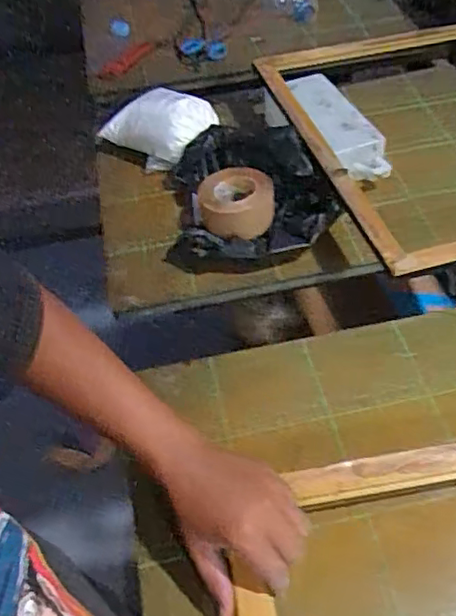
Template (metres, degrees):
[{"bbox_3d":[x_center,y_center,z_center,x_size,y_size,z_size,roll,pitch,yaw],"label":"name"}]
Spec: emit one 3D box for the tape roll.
[{"bbox_3d":[0.010,-0.134,0.765,0.092,0.045,0.091,-2,50,3],"label":"tape roll"}]

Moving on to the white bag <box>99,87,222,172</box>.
[{"bbox_3d":[-0.097,-0.260,0.863,0.128,0.056,0.136,-32,55,-20],"label":"white bag"}]

